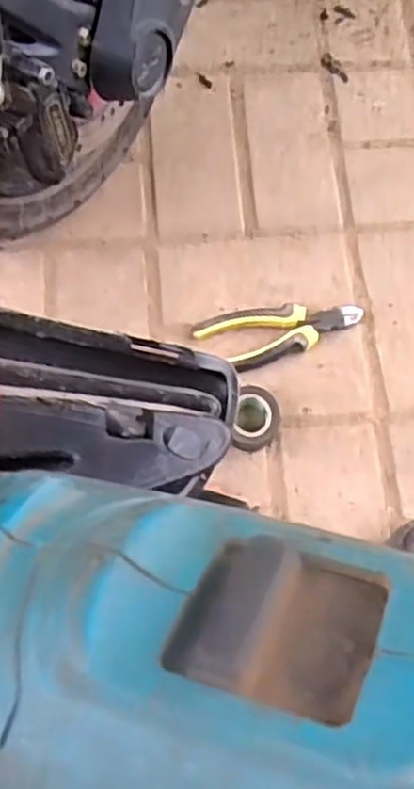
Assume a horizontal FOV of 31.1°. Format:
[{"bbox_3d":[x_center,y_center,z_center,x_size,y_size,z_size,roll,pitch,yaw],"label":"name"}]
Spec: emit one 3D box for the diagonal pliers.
[{"bbox_3d":[0.068,-0.062,0.684,0.148,0.026,0.061,-19,75,-8],"label":"diagonal pliers"}]

